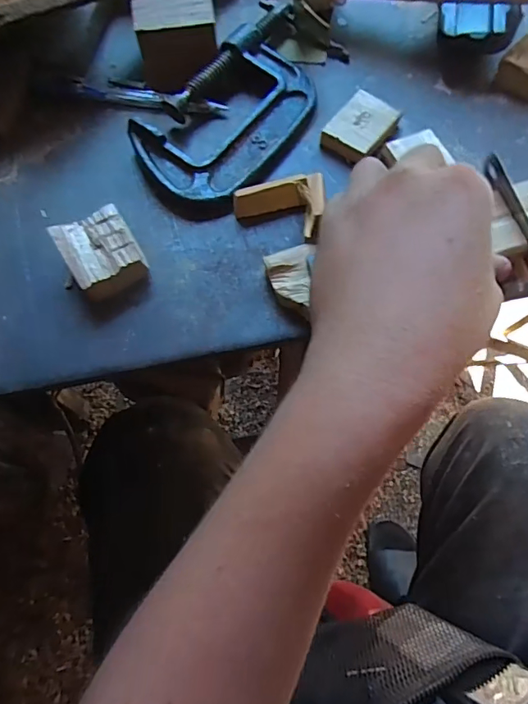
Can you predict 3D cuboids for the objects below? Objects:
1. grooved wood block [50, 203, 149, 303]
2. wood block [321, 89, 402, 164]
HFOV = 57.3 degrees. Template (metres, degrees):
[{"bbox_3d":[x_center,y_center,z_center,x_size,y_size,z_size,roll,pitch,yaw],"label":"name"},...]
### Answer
[{"bbox_3d":[-0.091,-0.055,0.272,0.038,0.026,0.040,-30,72,-11],"label":"grooved wood block"},{"bbox_3d":[0.063,-0.144,0.313,0.035,0.012,0.045,36,73,13],"label":"wood block"}]

